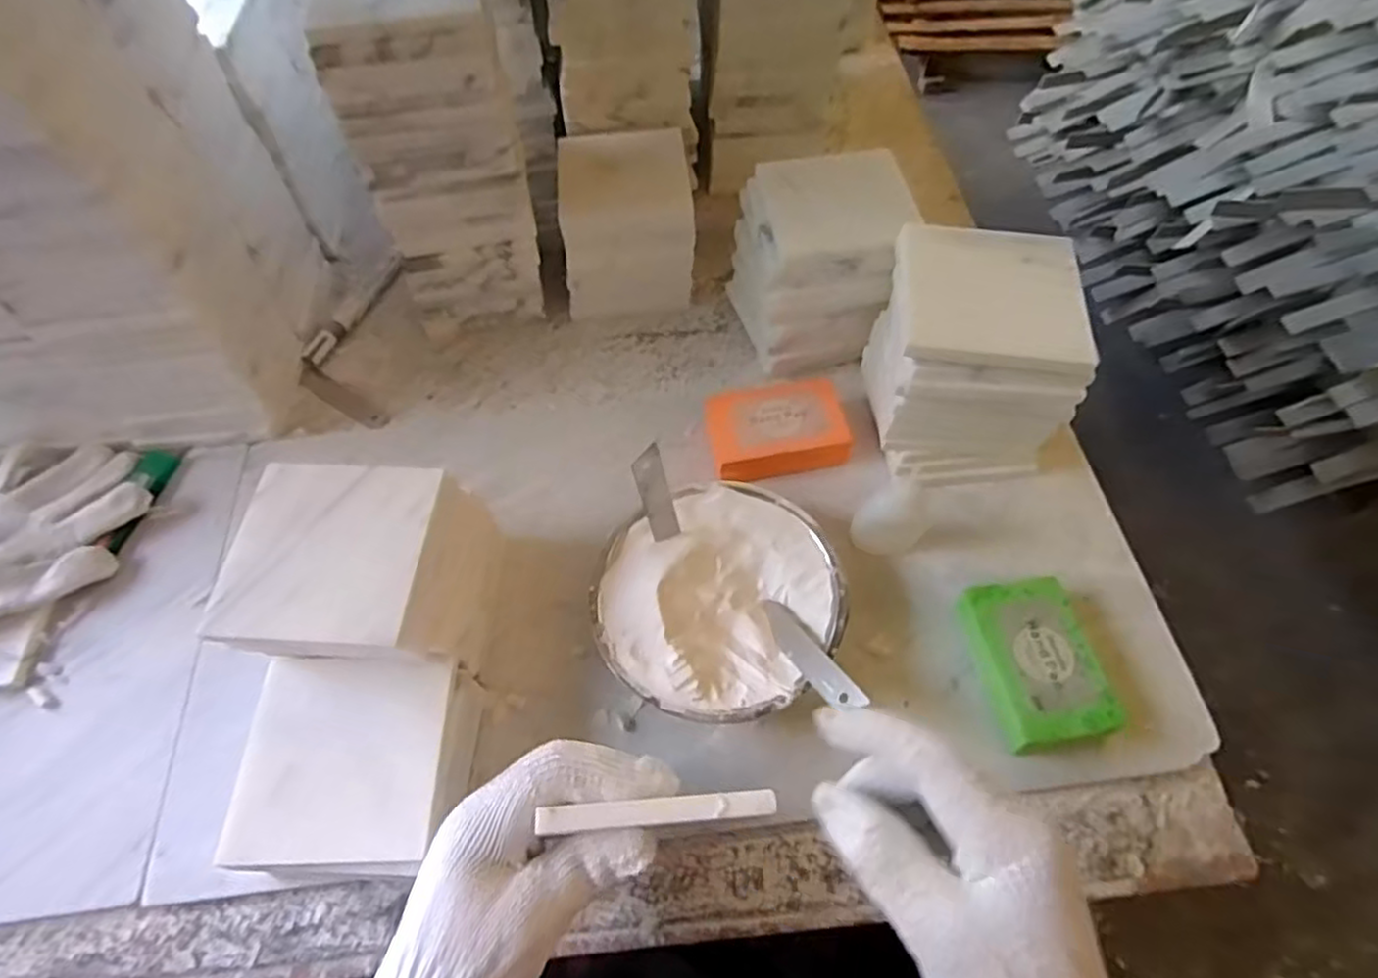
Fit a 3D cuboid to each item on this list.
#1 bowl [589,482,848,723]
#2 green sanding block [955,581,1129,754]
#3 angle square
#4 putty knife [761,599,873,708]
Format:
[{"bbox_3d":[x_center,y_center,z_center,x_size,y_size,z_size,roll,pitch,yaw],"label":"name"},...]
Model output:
[{"bbox_3d":[0.018,0.072,0.443,0.144,0.048,0.138,1,59,-1],"label":"bowl"},{"bbox_3d":[0.202,0.104,0.422,0.062,0.034,0.093,-5,59,-4],"label":"green sanding block"},{"bbox_3d":[-0.282,-0.124,0.597,0.074,0.013,0.184,-6,59,-5],"label":"angle square"},{"bbox_3d":[0.068,0.095,0.409,0.018,0.008,0.095,-24,34,-14],"label":"putty knife"}]

